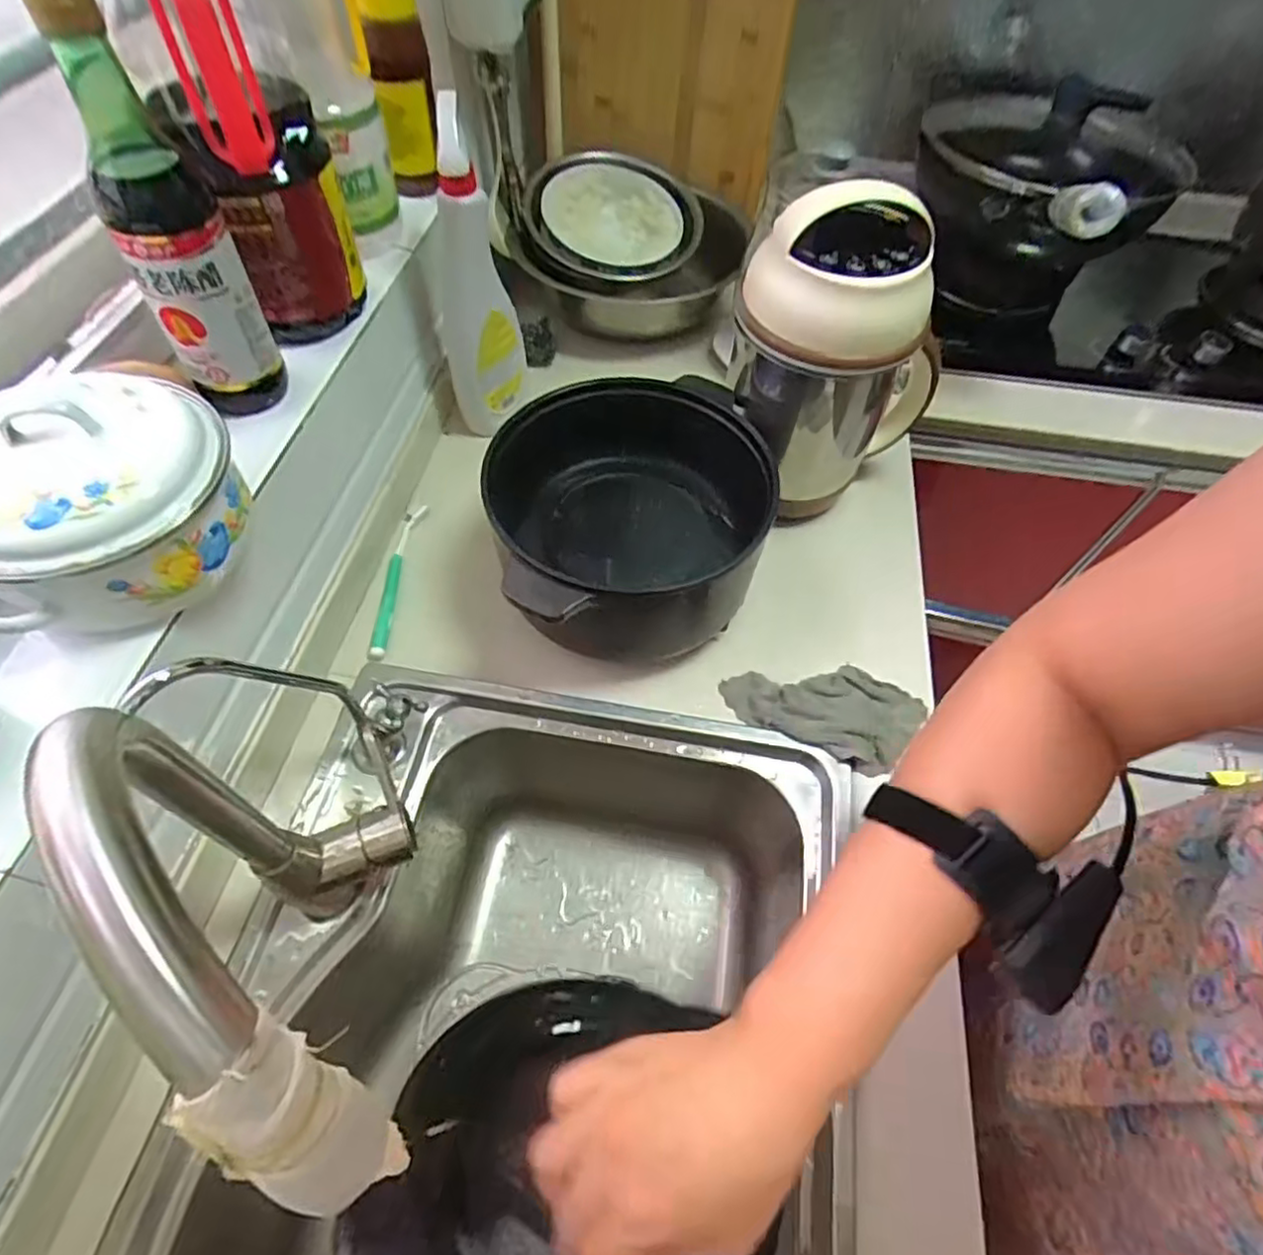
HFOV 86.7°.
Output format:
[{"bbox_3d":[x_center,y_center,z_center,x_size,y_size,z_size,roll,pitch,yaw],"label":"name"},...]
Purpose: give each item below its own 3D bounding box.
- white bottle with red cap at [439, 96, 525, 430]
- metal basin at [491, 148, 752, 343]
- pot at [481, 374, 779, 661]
[{"bbox_3d":[-0.154,-0.340,0.685,0.076,0.303,0.073,1,57,-2],"label":"white bottle with red cap"},{"bbox_3d":[-0.007,-0.546,0.934,0.303,0.111,0.341,17,58,9],"label":"metal basin"},{"bbox_3d":[0.004,-0.103,0.606,0.237,0.112,0.234,1,57,-2],"label":"pot"}]

